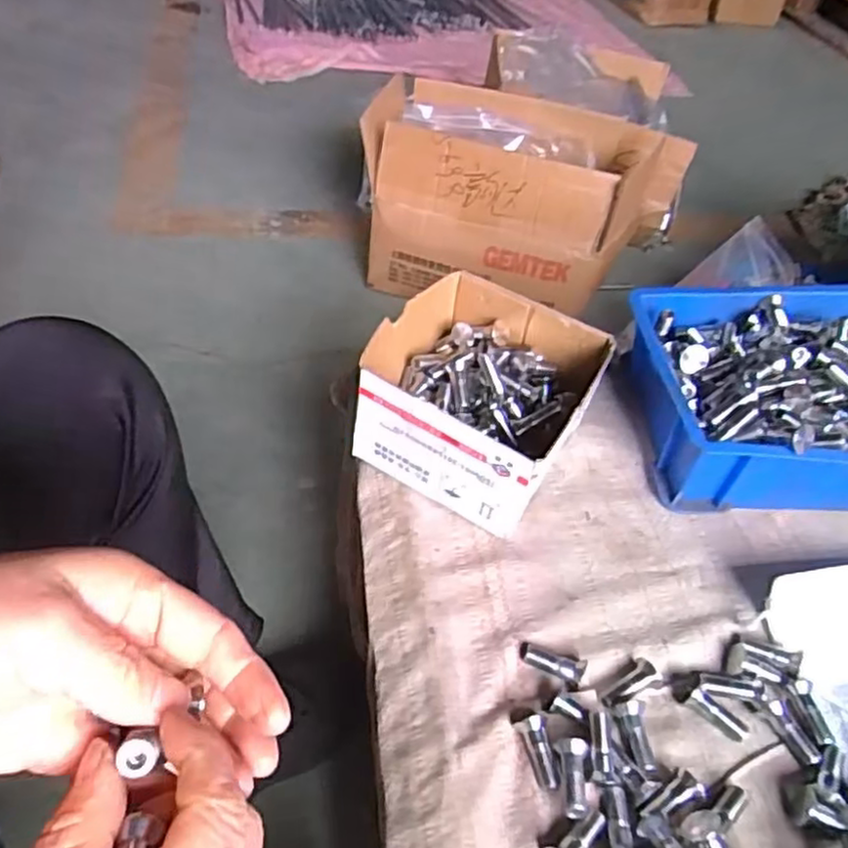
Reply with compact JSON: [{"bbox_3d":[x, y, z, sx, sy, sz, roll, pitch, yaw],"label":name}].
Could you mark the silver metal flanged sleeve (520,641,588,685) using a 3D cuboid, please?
[{"bbox_3d":[0.074,0.139,0.410,0.037,0.011,0.012,20,47,11],"label":"silver metal flanged sleeve"}]

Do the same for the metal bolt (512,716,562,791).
[{"bbox_3d":[0.060,0.173,0.372,0.017,0.014,0.034,-2,47,-10],"label":"metal bolt"}]

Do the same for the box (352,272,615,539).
[{"bbox_3d":[0.039,-0.018,0.509,0.142,0.090,0.150,26,49,16],"label":"box"}]

